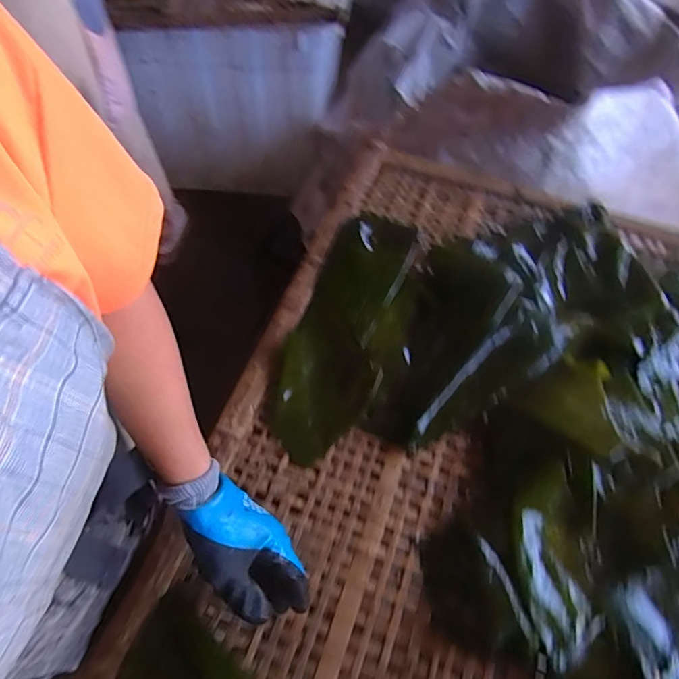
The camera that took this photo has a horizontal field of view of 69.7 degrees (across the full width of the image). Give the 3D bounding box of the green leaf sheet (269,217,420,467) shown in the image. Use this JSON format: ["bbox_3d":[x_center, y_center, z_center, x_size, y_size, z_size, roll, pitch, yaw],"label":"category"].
[{"bbox_3d":[0.014,-0.029,0.685,0.138,0.035,0.410,17,61,6],"label":"green leaf sheet"}]

